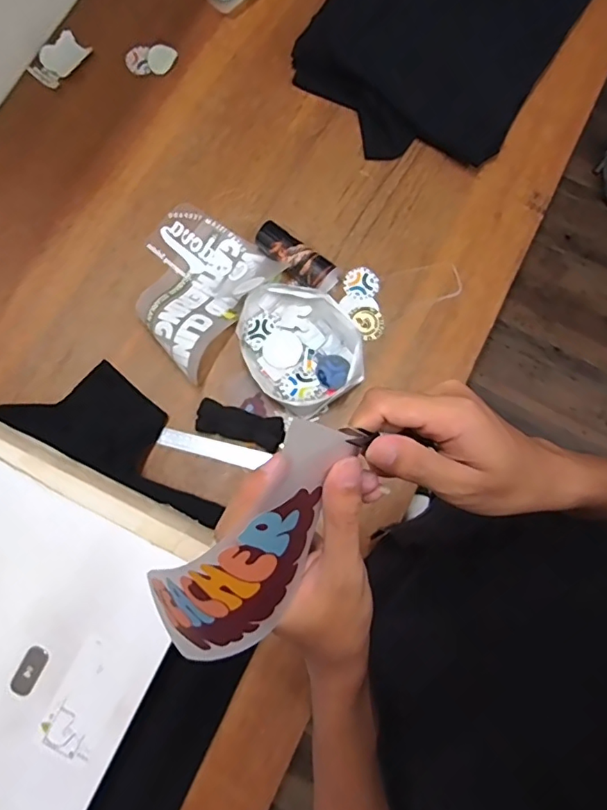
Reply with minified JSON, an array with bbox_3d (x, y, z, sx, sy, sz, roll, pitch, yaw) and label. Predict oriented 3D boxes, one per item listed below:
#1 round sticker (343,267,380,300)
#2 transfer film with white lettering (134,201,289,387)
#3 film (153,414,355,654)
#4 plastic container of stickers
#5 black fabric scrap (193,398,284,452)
[{"bbox_3d":[0.092,-0.193,0.830,0.055,0.006,0.054,0,79,0],"label":"round sticker"},{"bbox_3d":[-0.179,-0.192,0.796,0.210,0.063,0.228,35,81,6],"label":"transfer film with white lettering"},{"bbox_3d":[-0.026,0.074,0.249,0.053,0.050,0.146,34,106,6],"label":"film"},{"bbox_3d":[-0.009,-0.091,0.785,0.159,0.046,0.201,-41,82,-7],"label":"plastic container of stickers"},{"bbox_3d":[-0.091,0.030,0.770,0.129,0.022,0.050,17,80,3],"label":"black fabric scrap"}]

